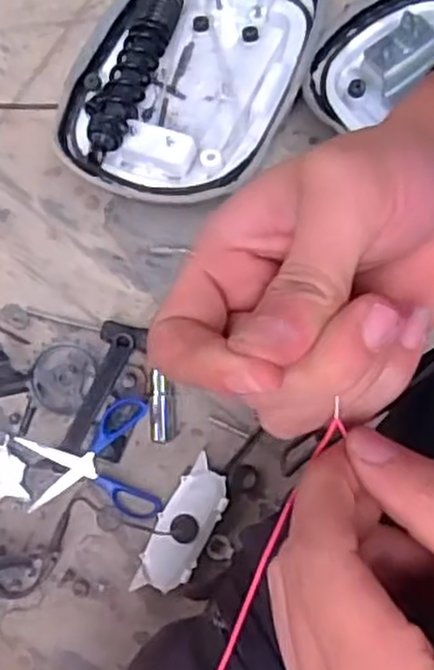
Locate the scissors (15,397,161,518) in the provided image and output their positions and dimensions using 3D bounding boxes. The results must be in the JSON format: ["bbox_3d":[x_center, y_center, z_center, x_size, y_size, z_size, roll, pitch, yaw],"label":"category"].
[{"bbox_3d":[-0.137,0.138,0.793,0.142,0.019,0.124,-9,76,-1],"label":"scissors"}]

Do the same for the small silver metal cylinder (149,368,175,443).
[{"bbox_3d":[-0.059,0.079,0.814,0.026,0.024,0.074,-3,76,0],"label":"small silver metal cylinder"}]

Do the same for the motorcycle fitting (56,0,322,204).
[{"bbox_3d":[-0.037,-0.314,0.878,0.267,0.068,0.352,18,77,5],"label":"motorcycle fitting"}]

